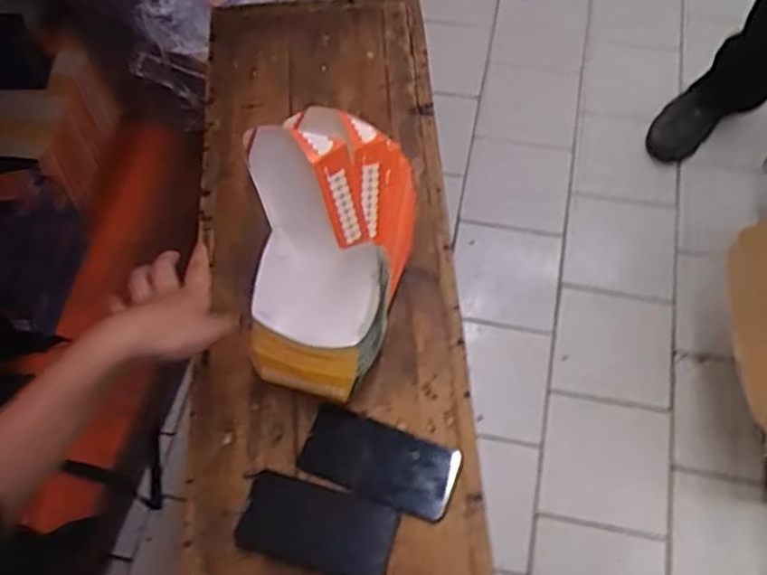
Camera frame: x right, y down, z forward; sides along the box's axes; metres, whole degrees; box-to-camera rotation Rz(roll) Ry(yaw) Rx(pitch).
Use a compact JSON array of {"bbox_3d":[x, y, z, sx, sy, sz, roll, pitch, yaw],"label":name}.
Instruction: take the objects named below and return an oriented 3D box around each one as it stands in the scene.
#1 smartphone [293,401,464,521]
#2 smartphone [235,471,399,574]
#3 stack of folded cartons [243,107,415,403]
[{"bbox_3d":[-0.003,0.177,0.713,0.157,0.007,0.076,17,65,11],"label":"smartphone"},{"bbox_3d":[-0.064,0.233,0.685,0.152,0.005,0.076,14,65,9],"label":"smartphone"},{"bbox_3d":[-0.061,-0.022,0.676,0.132,0.253,0.207,12,64,8],"label":"stack of folded cartons"}]

